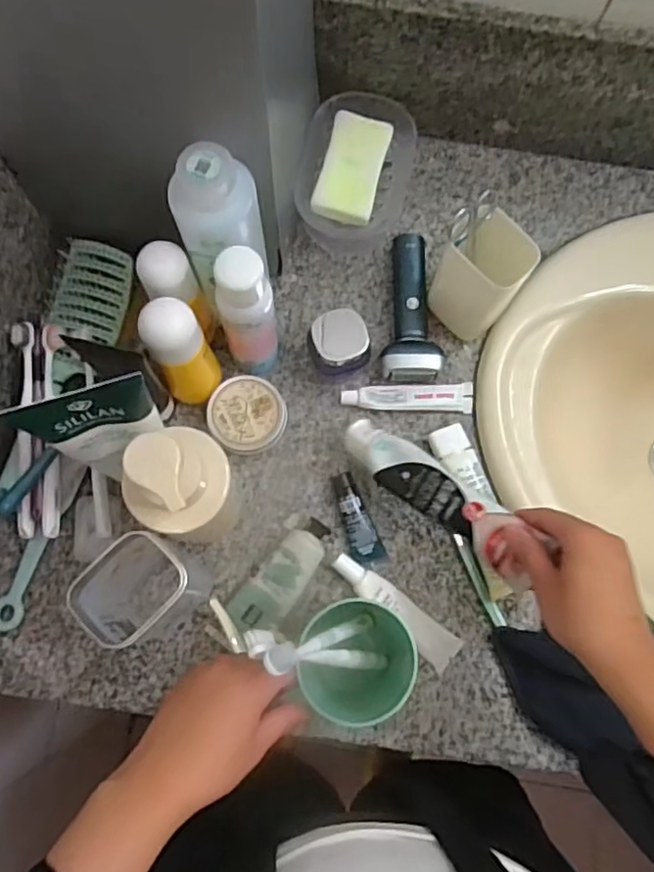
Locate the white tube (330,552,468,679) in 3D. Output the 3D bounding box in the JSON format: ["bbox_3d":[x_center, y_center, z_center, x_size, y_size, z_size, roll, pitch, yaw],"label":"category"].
[{"bbox_3d":[0.059,0.151,0.563,0.130,0.021,0.031,38,81,7],"label":"white tube"}]

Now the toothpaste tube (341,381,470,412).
[{"bbox_3d":[0.076,-0.036,0.609,0.122,0.018,0.027,-2,78,-1],"label":"toothpaste tube"}]

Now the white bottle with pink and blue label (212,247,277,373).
[{"bbox_3d":[-0.065,-0.097,0.548,0.042,0.175,0.044,0,78,0],"label":"white bottle with pink and blue label"}]

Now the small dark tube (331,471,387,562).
[{"bbox_3d":[0.024,0.074,0.582,0.028,0.022,0.080,-24,79,-5],"label":"small dark tube"}]

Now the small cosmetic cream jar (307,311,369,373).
[{"bbox_3d":[0.011,-0.081,0.596,0.052,0.062,0.046,-10,79,-5],"label":"small cosmetic cream jar"}]

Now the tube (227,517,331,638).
[{"bbox_3d":[-0.038,0.123,0.568,0.042,0.027,0.112,38,80,7],"label":"tube"}]

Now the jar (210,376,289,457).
[{"bbox_3d":[-0.071,-0.017,0.596,0.068,0.039,0.070,1,78,-2],"label":"jar"}]

